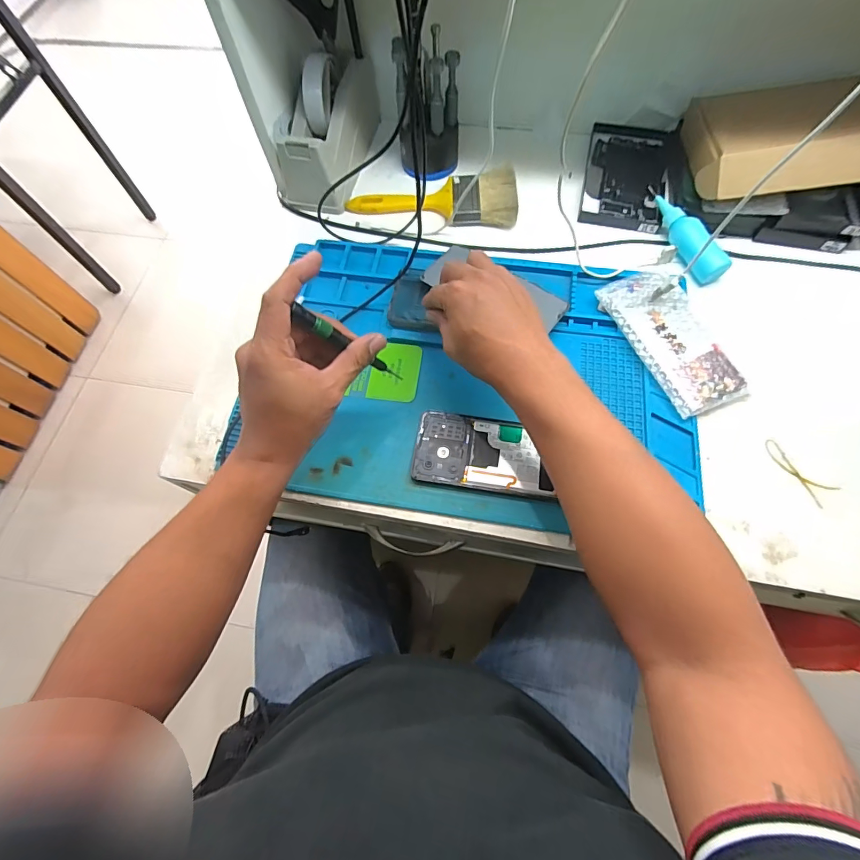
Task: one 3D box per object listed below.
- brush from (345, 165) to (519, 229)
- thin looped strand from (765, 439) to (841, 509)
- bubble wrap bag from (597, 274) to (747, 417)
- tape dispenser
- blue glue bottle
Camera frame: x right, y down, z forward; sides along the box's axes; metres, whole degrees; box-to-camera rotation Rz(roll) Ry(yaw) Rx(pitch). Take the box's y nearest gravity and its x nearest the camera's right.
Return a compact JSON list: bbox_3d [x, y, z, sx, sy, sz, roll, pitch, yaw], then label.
[{"bbox_3d":[0.003,-0.300,0.549,0.216,0.023,0.078,-1,68,2],"label":"brush"},{"bbox_3d":[0.358,0.038,0.409,0.034,0.006,0.071,-32,70,-10],"label":"thin looped strand"},{"bbox_3d":[0.258,-0.100,0.453,0.095,0.016,0.174,-15,69,-1],"label":"bubble wrap bag"},{"bbox_3d":[-0.135,-0.391,0.542,0.090,0.106,0.175,15,69,9],"label":"tape dispenser"},{"bbox_3d":[0.301,-0.239,0.505,0.033,0.030,0.140,-19,68,-5],"label":"blue glue bottle"}]

